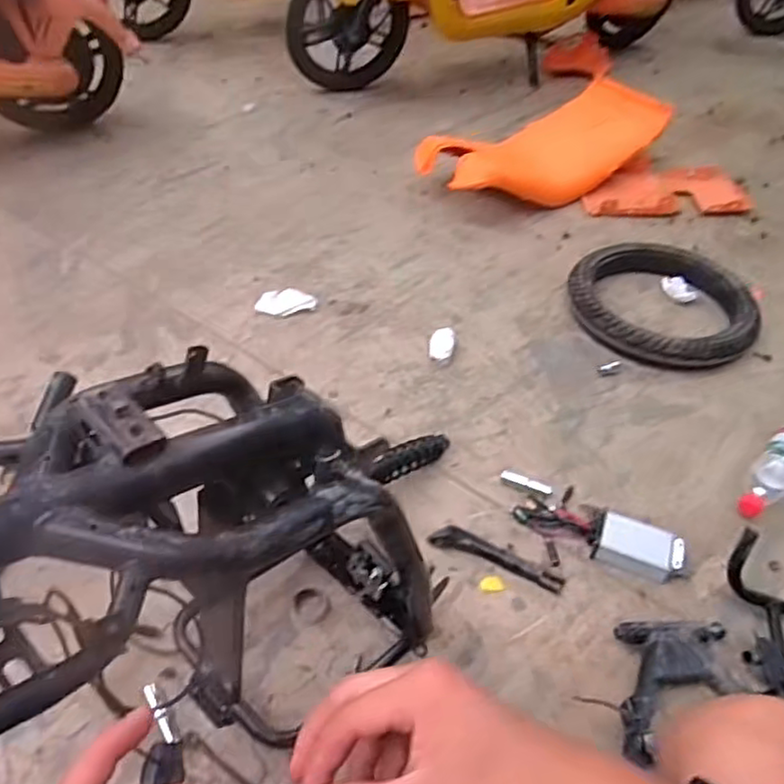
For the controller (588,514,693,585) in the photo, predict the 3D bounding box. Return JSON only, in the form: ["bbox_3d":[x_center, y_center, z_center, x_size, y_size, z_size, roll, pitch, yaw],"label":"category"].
[{"bbox_3d":[0.365,0.231,0.992,0.142,0.045,0.073,19,49,15],"label":"controller"}]

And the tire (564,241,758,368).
[{"bbox_3d":[0.551,-0.187,1.373,0.371,0.059,0.316,24,49,19],"label":"tire"}]

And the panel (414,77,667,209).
[{"bbox_3d":[0.386,-0.588,1.657,0.633,0.173,0.270,-12,48,-15],"label":"panel"}]

